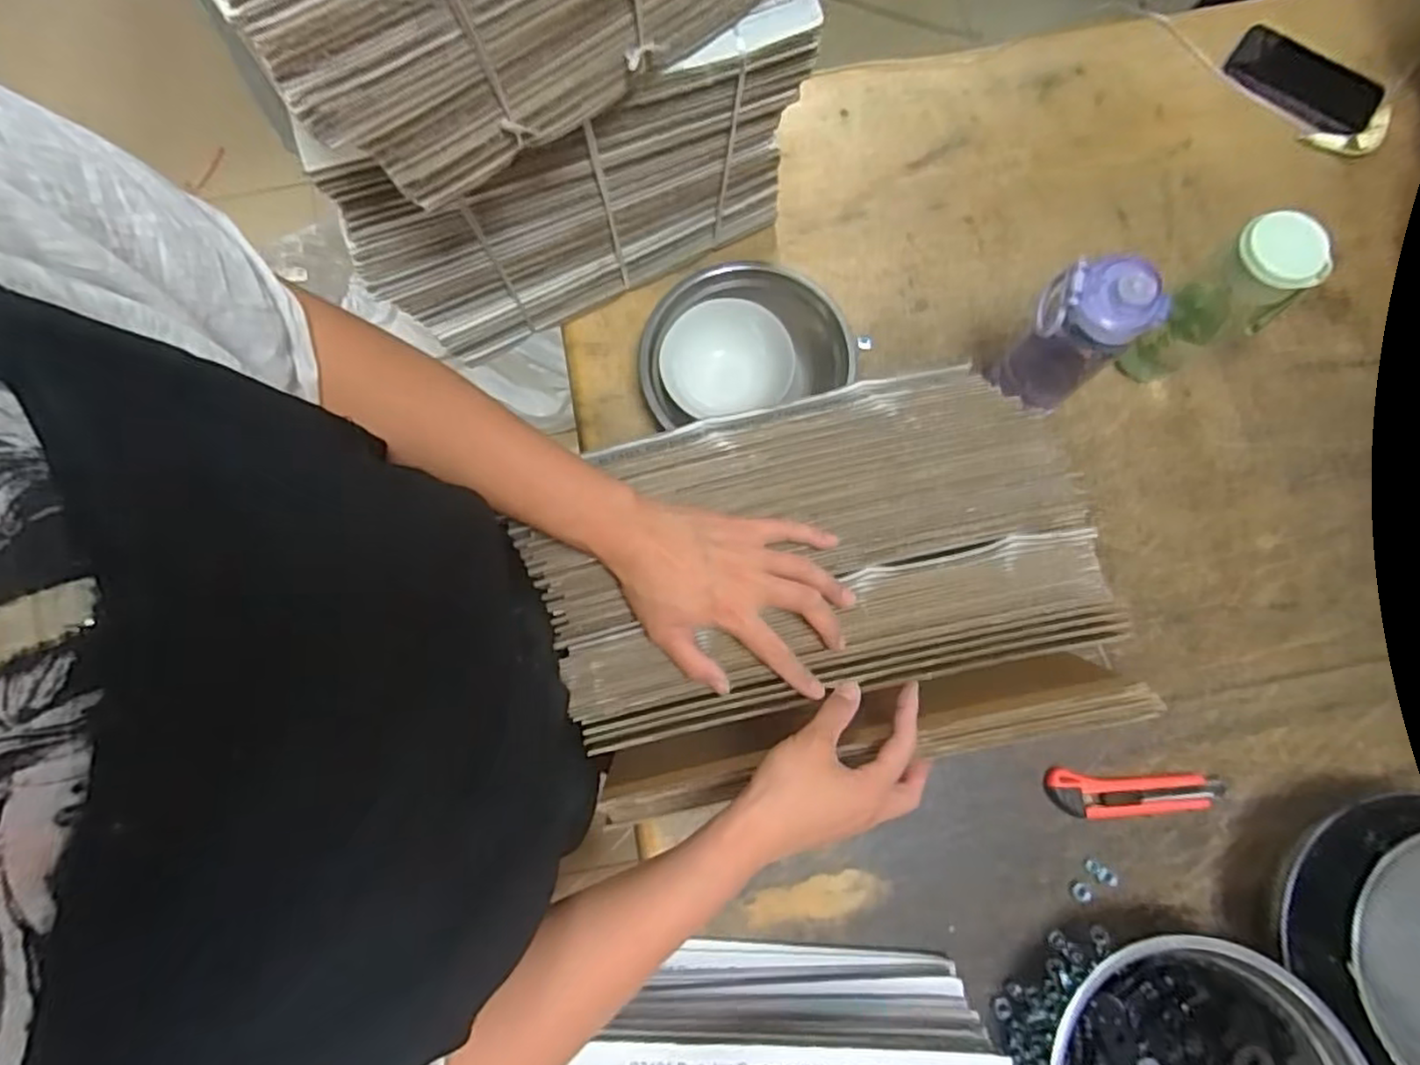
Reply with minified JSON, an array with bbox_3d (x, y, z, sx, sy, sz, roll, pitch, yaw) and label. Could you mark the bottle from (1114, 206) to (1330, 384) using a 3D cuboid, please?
[{"bbox_3d":[0.462,-0.203,0.640,0.061,0.208,0.073,-36,80,-5],"label":"bottle"}]

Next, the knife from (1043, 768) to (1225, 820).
[{"bbox_3d":[0.403,0.250,0.651,0.169,0.018,0.043,2,79,2],"label":"knife"}]

